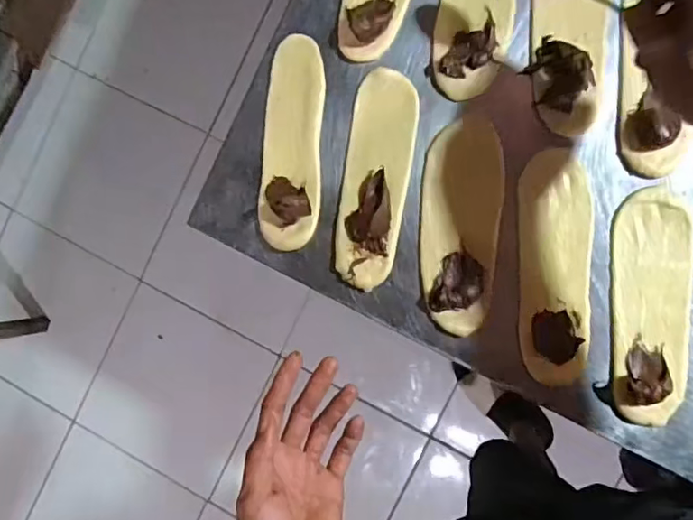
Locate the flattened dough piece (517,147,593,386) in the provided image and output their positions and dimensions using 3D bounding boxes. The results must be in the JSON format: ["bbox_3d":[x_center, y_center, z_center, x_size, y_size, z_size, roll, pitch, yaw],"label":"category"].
[{"bbox_3d":[0.187,0.006,0.522,0.062,0.006,0.204,0,89,10],"label":"flattened dough piece"}]

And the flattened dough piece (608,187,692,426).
[{"bbox_3d":[0.265,0.039,0.498,0.066,0.025,0.197,0,87,12],"label":"flattened dough piece"}]

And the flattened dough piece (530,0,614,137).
[{"bbox_3d":[0.200,-0.217,0.512,0.067,0.019,0.202,0,89,10],"label":"flattened dough piece"}]

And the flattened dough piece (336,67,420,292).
[{"bbox_3d":[0.027,-0.075,0.541,0.061,0.012,0.197,8,91,10],"label":"flattened dough piece"}]

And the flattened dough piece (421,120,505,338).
[{"bbox_3d":[0.104,-0.031,0.526,0.071,0.017,0.191,3,90,10],"label":"flattened dough piece"}]

